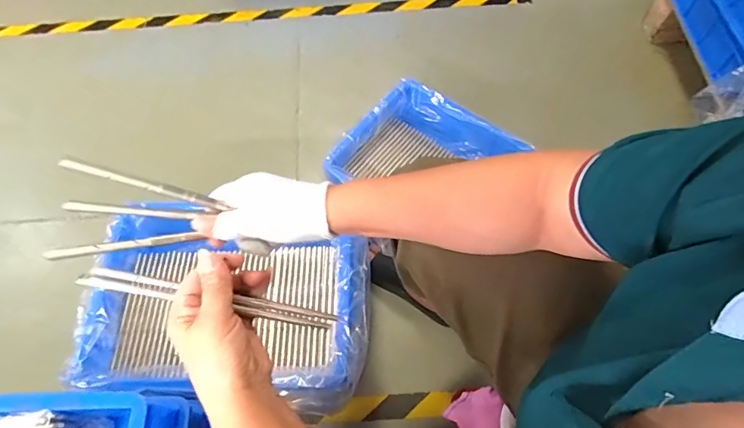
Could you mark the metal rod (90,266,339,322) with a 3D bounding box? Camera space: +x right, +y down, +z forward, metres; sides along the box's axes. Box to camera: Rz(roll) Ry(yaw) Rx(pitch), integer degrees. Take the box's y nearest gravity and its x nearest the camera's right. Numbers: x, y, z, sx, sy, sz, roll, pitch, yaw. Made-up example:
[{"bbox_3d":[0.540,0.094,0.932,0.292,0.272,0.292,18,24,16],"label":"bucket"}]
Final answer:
[{"bbox_3d":[-0.133,0.074,0.393,0.211,0.005,0.008,16,63,-16],"label":"metal rod"}]

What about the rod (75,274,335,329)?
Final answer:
[{"bbox_3d":[-0.139,0.079,0.387,0.210,0.008,0.008,15,63,-16],"label":"rod"}]

